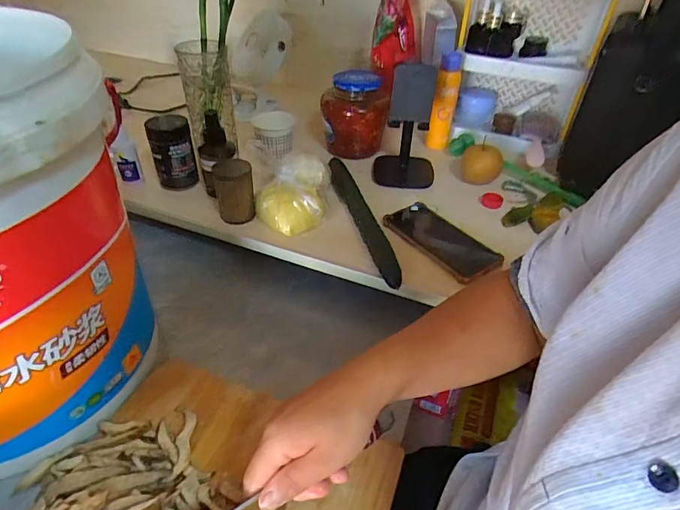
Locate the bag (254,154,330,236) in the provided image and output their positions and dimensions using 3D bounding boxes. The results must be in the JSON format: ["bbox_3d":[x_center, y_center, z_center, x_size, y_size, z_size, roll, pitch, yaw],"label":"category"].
[{"bbox_3d":[-0.070,-0.092,0.627,0.102,0.066,0.119,2,40,1],"label":"bag"}]

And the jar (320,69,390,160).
[{"bbox_3d":[0.027,-0.248,0.766,0.110,0.127,0.101,2,40,1],"label":"jar"}]

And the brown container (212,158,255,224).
[{"bbox_3d":[-0.154,-0.095,0.631,0.052,0.080,0.054,-7,41,-11],"label":"brown container"}]

